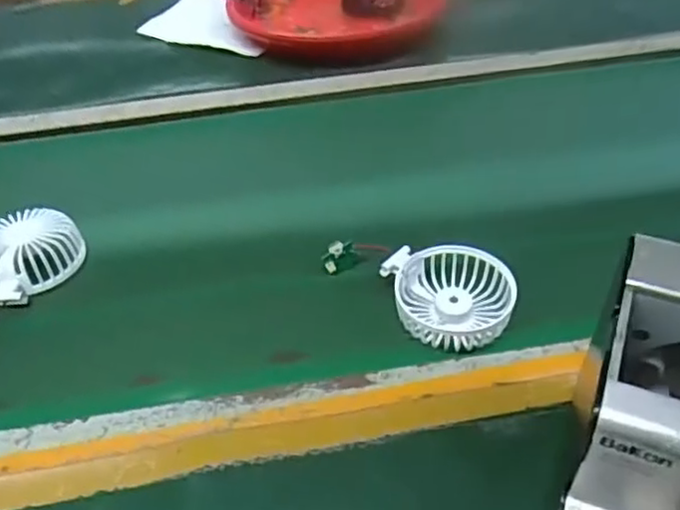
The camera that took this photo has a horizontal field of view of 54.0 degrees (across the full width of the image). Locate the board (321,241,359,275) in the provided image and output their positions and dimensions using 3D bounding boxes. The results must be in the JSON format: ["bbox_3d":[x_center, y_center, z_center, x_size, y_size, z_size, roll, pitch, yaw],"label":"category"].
[{"bbox_3d":[-0.002,0.000,0.555,0.030,0.020,0.006,-37,9,-5],"label":"board"}]

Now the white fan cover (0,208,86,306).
[{"bbox_3d":[-0.267,-0.005,0.571,0.085,0.043,0.076,-28,48,-22],"label":"white fan cover"}]

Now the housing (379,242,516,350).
[{"bbox_3d":[0.086,0.029,0.509,0.088,0.022,0.087,-9,44,-4],"label":"housing"}]

